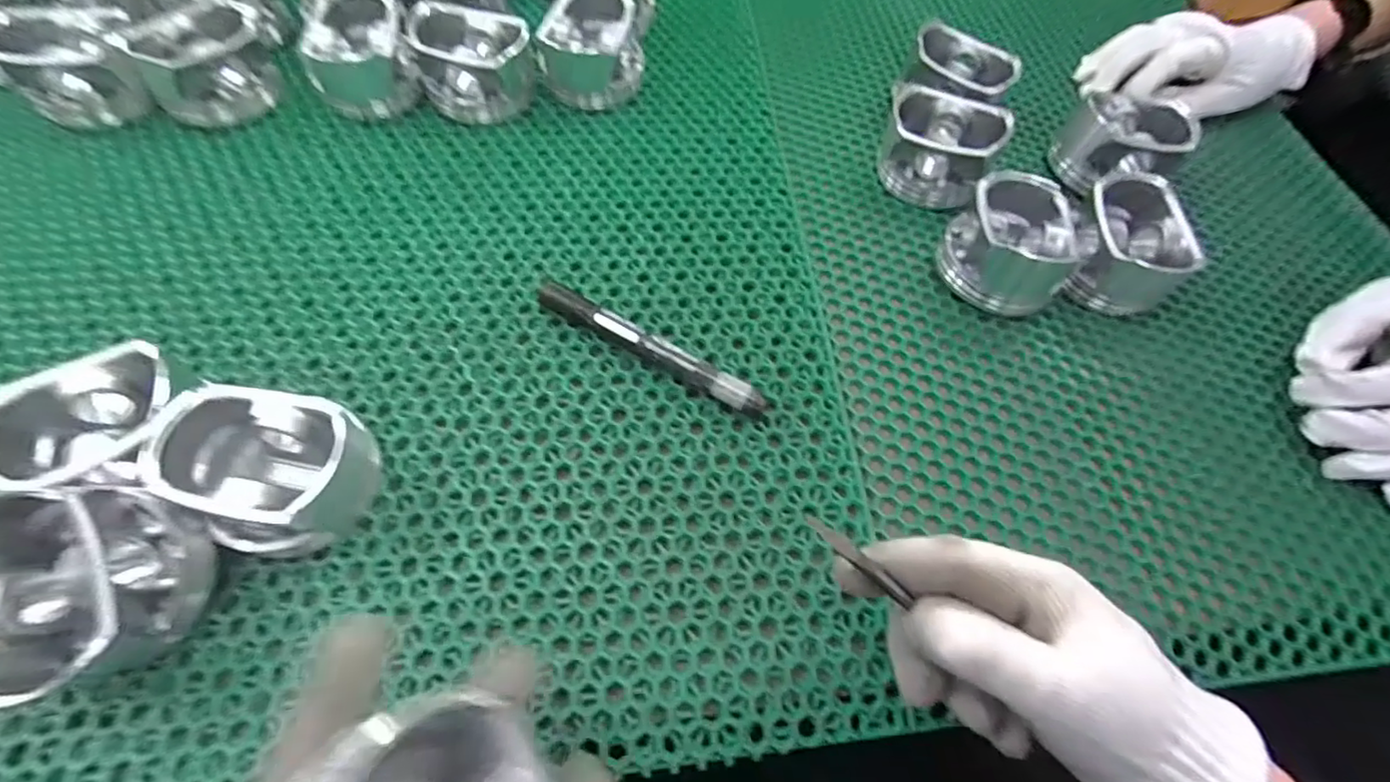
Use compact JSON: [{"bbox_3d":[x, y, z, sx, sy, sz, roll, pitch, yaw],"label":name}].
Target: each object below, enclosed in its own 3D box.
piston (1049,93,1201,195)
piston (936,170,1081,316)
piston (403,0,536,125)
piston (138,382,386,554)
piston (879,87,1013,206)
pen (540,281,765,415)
[{"bbox_3d":[0.301,-0.174,0.422,0.060,0.048,0.056,-3,61,-6],"label":"piston"},{"bbox_3d":[0.193,-0.093,0.371,0.068,0.052,0.071,13,61,3],"label":"piston"},{"bbox_3d":[-0.155,-0.231,0.422,0.075,0.051,0.065,28,63,11],"label":"piston"},{"bbox_3d":[-0.195,0.038,0.273,0.076,0.048,0.063,5,61,-2],"label":"piston"},{"bbox_3d":[0.170,-0.171,0.418,0.076,0.051,0.066,22,62,8],"label":"piston"},{"bbox_3d":[-0.026,-0.022,0.334,0.142,0.017,0.015,28,63,11],"label":"pen"}]

